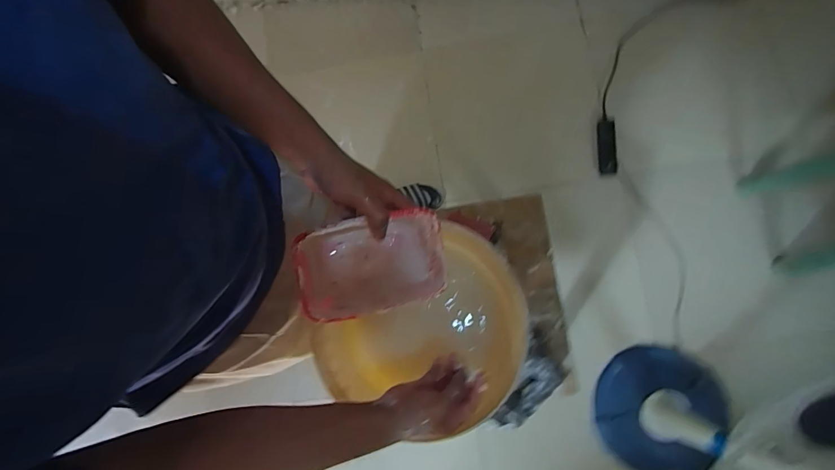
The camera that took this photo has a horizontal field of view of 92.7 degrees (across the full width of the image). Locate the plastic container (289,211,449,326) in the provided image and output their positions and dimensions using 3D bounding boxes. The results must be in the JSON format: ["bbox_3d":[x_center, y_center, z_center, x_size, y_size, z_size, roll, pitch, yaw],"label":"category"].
[{"bbox_3d":[-0.059,0.034,0.471,0.173,0.070,0.111,-11,77,-4],"label":"plastic container"}]

